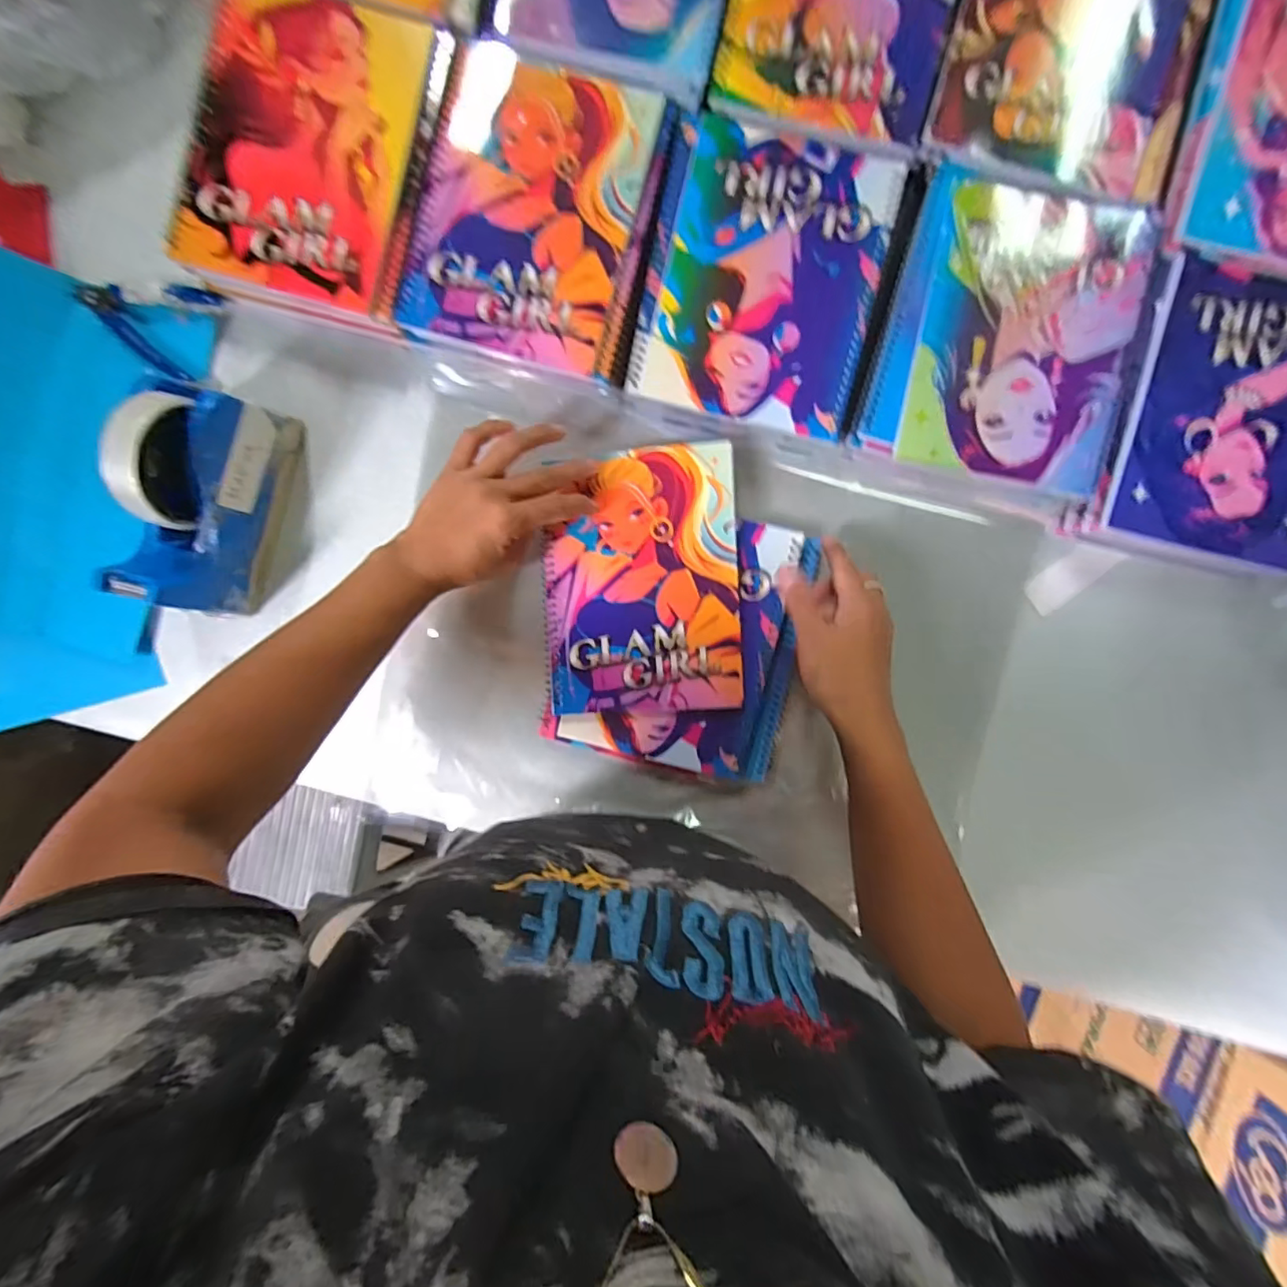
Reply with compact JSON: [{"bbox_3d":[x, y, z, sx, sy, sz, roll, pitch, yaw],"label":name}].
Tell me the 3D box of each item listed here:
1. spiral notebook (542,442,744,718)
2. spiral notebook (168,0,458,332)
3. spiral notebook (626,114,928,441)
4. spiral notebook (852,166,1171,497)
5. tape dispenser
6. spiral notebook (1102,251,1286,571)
[{"bbox_3d":[-0.003,-0.046,0.423,0.147,0.012,0.195,-2,96,1],"label":"spiral notebook"},{"bbox_3d":[-0.232,-0.342,0.386,0.157,0.010,0.202,15,96,-1],"label":"spiral notebook"},{"bbox_3d":[0.094,-0.259,0.405,0.169,0.025,0.196,15,94,0],"label":"spiral notebook"},{"bbox_3d":[0.266,-0.219,0.393,0.175,0.009,0.199,14,96,0],"label":"spiral notebook"},{"bbox_3d":[-0.310,-0.097,0.390,0.072,0.108,0.155,11,95,1],"label":"tape dispenser"},{"bbox_3d":[0.426,-0.164,0.393,0.146,0.009,0.196,13,96,0],"label":"spiral notebook"}]

